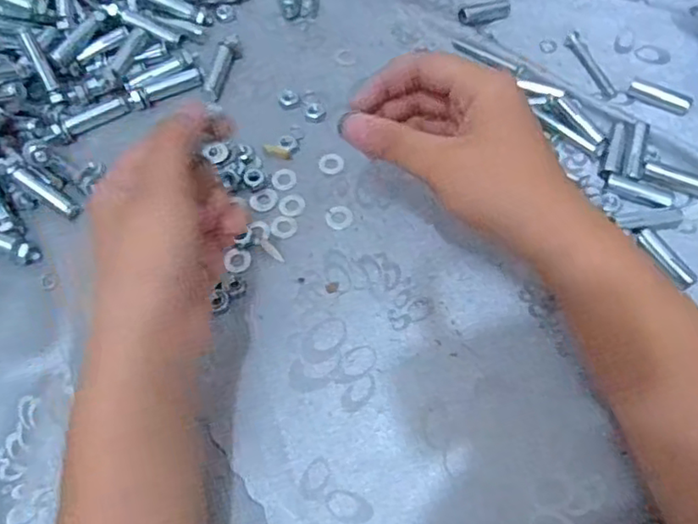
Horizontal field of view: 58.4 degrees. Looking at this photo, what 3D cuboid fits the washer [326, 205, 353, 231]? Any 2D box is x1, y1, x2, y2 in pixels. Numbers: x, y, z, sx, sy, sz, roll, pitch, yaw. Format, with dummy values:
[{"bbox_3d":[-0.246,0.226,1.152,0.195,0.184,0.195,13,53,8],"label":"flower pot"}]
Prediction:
[{"bbox_3d":[-0.006,-0.028,0.381,0.016,0.004,0.018,-15,62,-5],"label":"washer"}]

